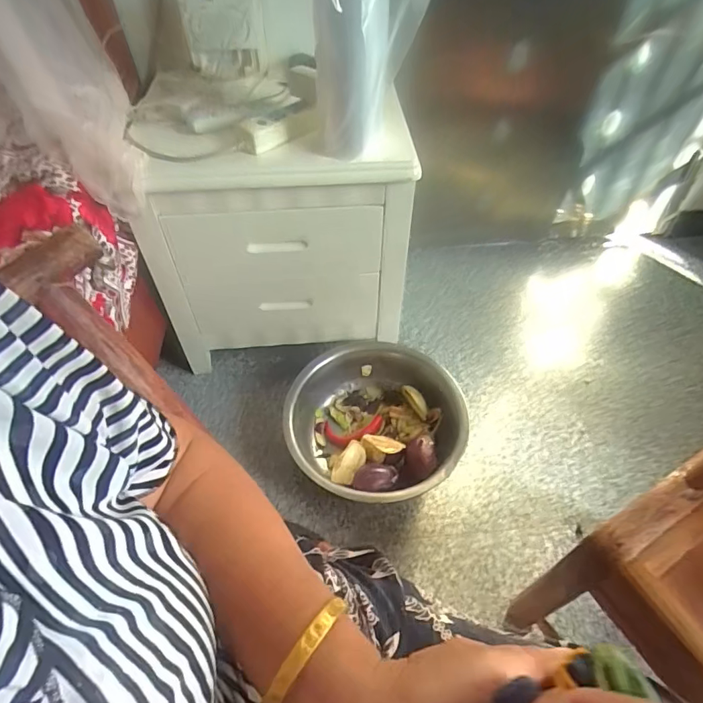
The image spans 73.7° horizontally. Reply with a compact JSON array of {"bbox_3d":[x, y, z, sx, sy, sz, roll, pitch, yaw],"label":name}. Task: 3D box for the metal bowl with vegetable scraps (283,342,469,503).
[{"bbox_3d":[0.047,0.146,0.918,0.322,0.130,0.324,1,51,-1],"label":"metal bowl with vegetable scraps"}]

